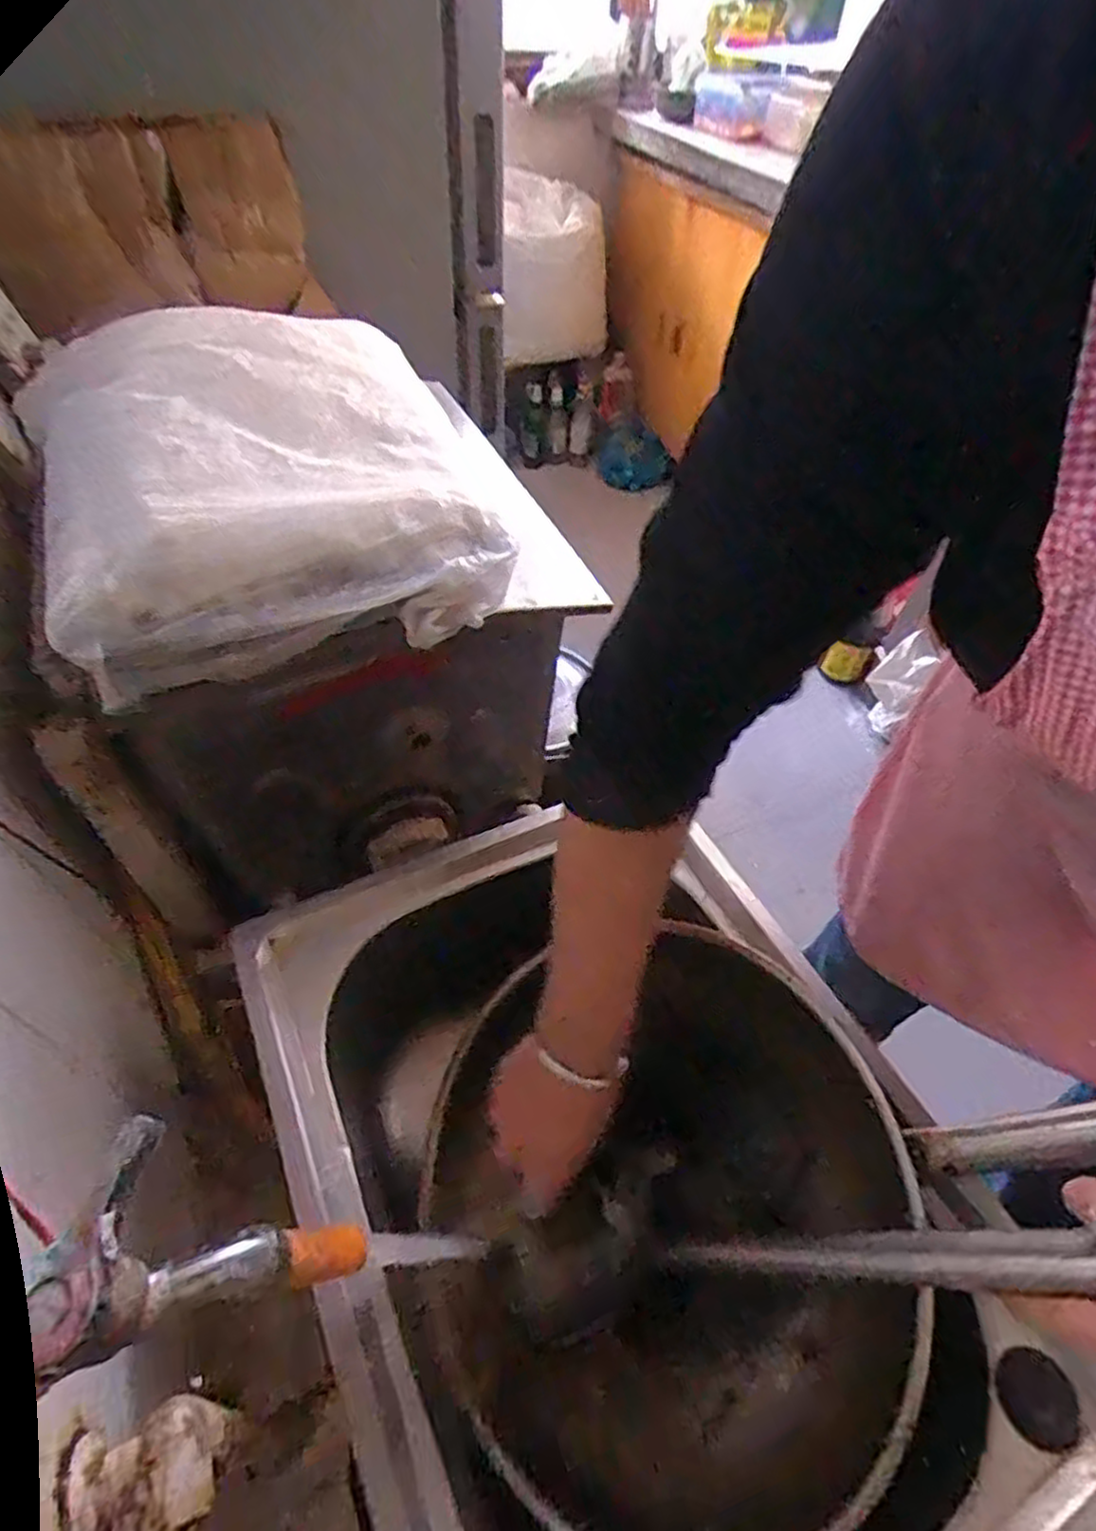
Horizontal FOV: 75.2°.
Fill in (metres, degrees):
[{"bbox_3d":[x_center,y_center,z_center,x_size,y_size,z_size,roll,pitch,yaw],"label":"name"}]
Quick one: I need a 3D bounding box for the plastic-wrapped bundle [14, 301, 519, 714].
[{"bbox_3d":[-0.190,-0.204,0.487,0.279,0.091,0.320,-16,53,-16],"label":"plastic-wrapped bundle"}]

